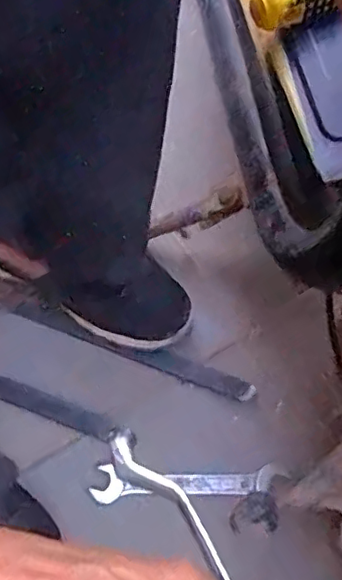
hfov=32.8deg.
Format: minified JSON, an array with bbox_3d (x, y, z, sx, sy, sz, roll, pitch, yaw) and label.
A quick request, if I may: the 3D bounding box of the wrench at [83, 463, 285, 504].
[{"bbox_3d":[0.014,0.167,0.517,0.165,0.006,0.032,-2,62,-5],"label":"wrench"}]

